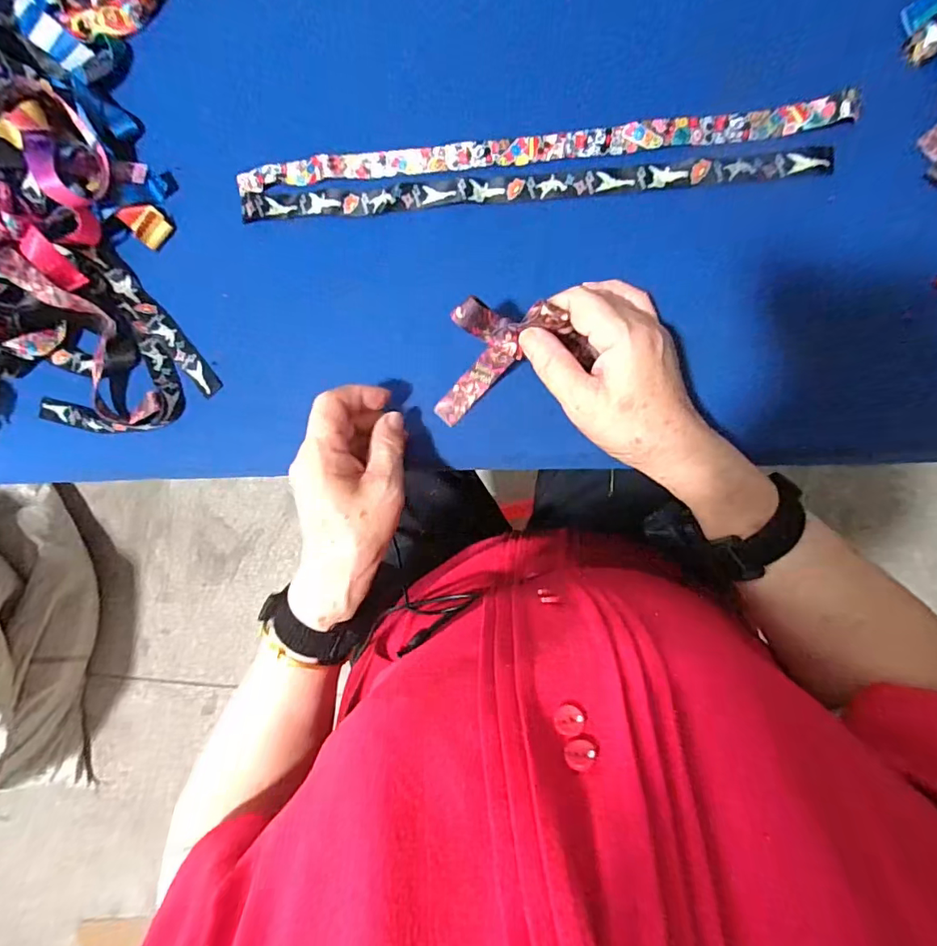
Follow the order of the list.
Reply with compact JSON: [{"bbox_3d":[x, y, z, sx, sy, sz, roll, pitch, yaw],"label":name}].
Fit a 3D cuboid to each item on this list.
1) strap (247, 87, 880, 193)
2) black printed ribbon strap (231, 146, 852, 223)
[{"bbox_3d":[0.038,-0.239,0.363,0.438,0.011,0.024,-1,92,8],"label":"strap"},{"bbox_3d":[0.036,-0.215,0.366,0.421,0.008,0.023,-1,92,8],"label":"black printed ribbon strap"}]

